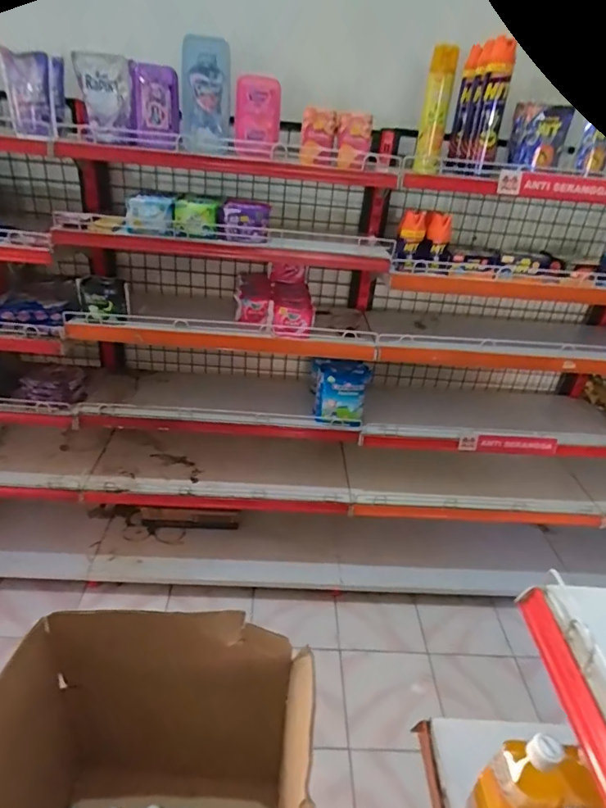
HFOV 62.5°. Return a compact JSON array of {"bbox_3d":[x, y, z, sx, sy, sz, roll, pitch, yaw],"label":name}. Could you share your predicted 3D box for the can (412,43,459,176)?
[{"bbox_3d":[0.328,-0.717,1.231,0.063,0.269,0.062,14,31,14],"label":"can"}]

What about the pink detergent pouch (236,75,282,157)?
[{"bbox_3d":[-0.107,-0.696,1.212,0.107,0.159,0.079,1,31,-8],"label":"pink detergent pouch"}]

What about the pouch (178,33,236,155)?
[{"bbox_3d":[-0.236,-0.753,1.225,0.126,0.237,0.091,0,31,-10],"label":"pouch"}]

